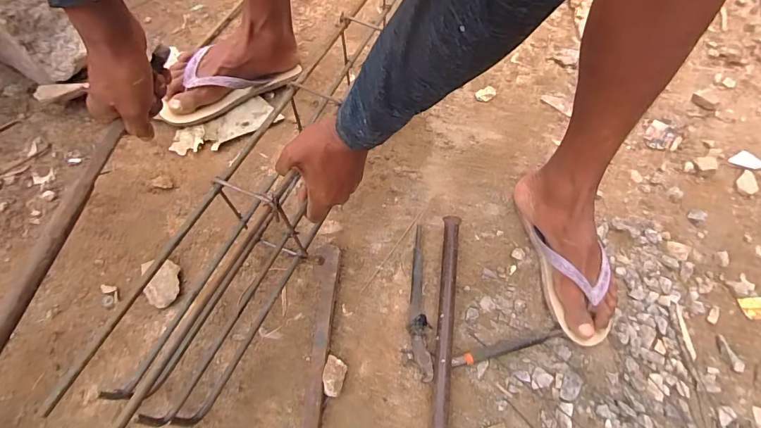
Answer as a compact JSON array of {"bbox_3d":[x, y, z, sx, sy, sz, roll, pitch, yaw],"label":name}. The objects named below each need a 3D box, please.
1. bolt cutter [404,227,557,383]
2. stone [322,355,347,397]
[{"bbox_3d":[0.121,0.103,0.562,0.199,0.018,0.205,-13,67,-11],"label":"bolt cutter"},{"bbox_3d":[-0.060,0.206,0.500,0.027,0.017,0.045,14,65,1],"label":"stone"}]

